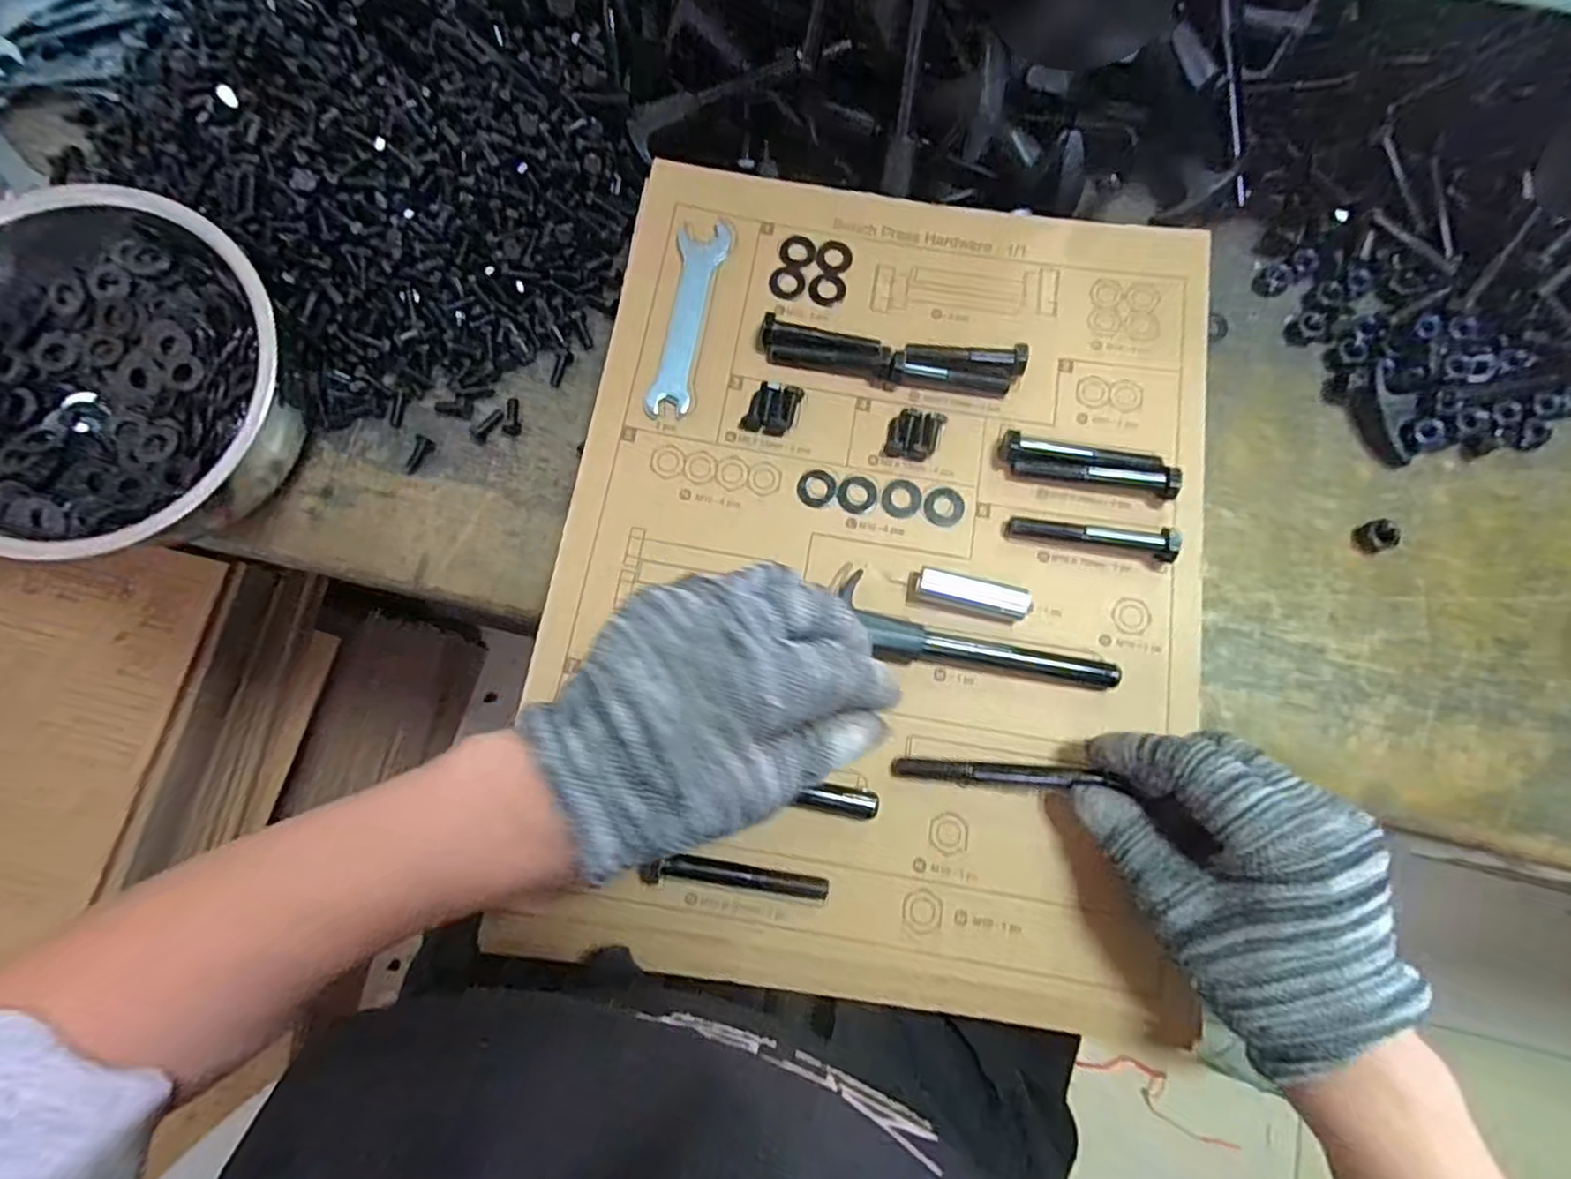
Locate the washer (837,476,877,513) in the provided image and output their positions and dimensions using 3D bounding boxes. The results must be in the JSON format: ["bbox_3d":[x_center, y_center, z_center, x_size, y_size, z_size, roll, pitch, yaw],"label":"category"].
[{"bbox_3d":[0.035,-0.047,0.337,0.019,0.004,0.019,0,78,0],"label":"washer"}]

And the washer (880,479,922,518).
[{"bbox_3d":[0.057,-0.045,0.336,0.019,0.004,0.019,0,78,0],"label":"washer"}]

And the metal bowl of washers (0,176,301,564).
[{"bbox_3d":[-0.317,-0.095,0.339,0.166,0.074,0.168,0,78,0],"label":"metal bowl of washers"}]

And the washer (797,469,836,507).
[{"bbox_3d":[0.015,-0.050,0.337,0.018,0.004,0.019,0,78,0],"label":"washer"}]

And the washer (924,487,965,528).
[{"bbox_3d":[0.077,-0.041,0.335,0.019,0.004,0.020,0,78,0],"label":"washer"}]

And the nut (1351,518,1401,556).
[{"bbox_3d":[0.303,-0.027,0.355,0.018,0.011,0.017,0,78,0],"label":"nut"}]

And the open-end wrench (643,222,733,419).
[{"bbox_3d":[-0.050,-0.140,0.354,0.025,0.008,0.112,8,78,2],"label":"open-end wrench"}]

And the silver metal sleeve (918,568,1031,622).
[{"bbox_3d":[0.086,0.002,0.318,0.050,0.014,0.014,15,79,3],"label":"silver metal sleeve"}]

